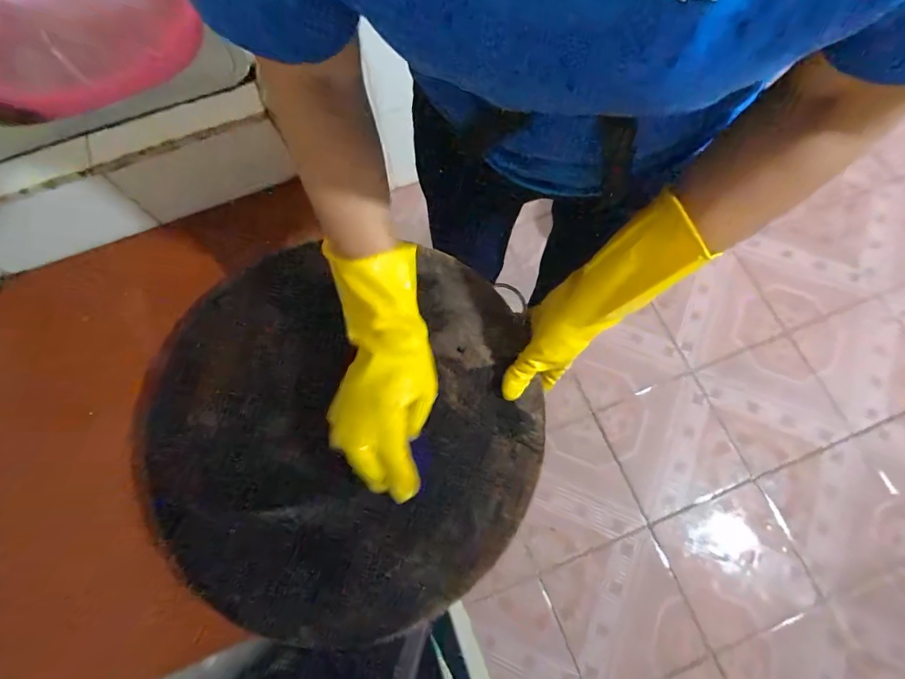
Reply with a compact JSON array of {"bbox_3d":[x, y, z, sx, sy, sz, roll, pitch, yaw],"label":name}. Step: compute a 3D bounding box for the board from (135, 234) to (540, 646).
[{"bbox_3d":[-0.123,0.090,0.477,0.414,0.027,0.394,1,72,3],"label":"board"}]

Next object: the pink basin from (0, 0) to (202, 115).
[{"bbox_3d":[-0.502,-0.450,0.607,0.297,0.070,0.291,0,73,1],"label":"pink basin"}]

